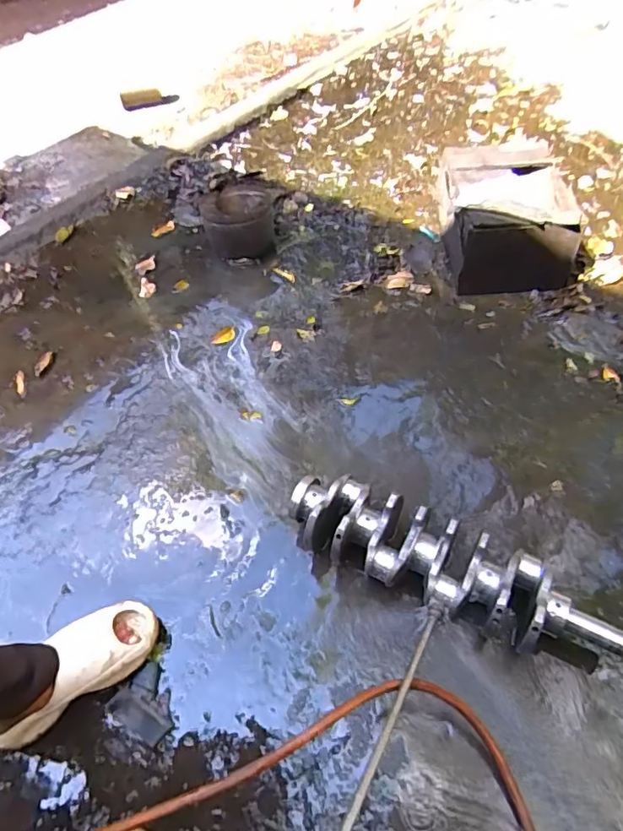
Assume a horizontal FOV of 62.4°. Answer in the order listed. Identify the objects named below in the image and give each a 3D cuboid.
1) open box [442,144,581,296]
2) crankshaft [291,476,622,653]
[{"bbox_3d":[0.510,-0.527,1.361,0.298,0.230,0.378,1,52,6],"label":"open box"},{"bbox_3d":[0.213,0.255,0.867,0.553,0.127,0.154,21,57,20],"label":"crankshaft"}]

